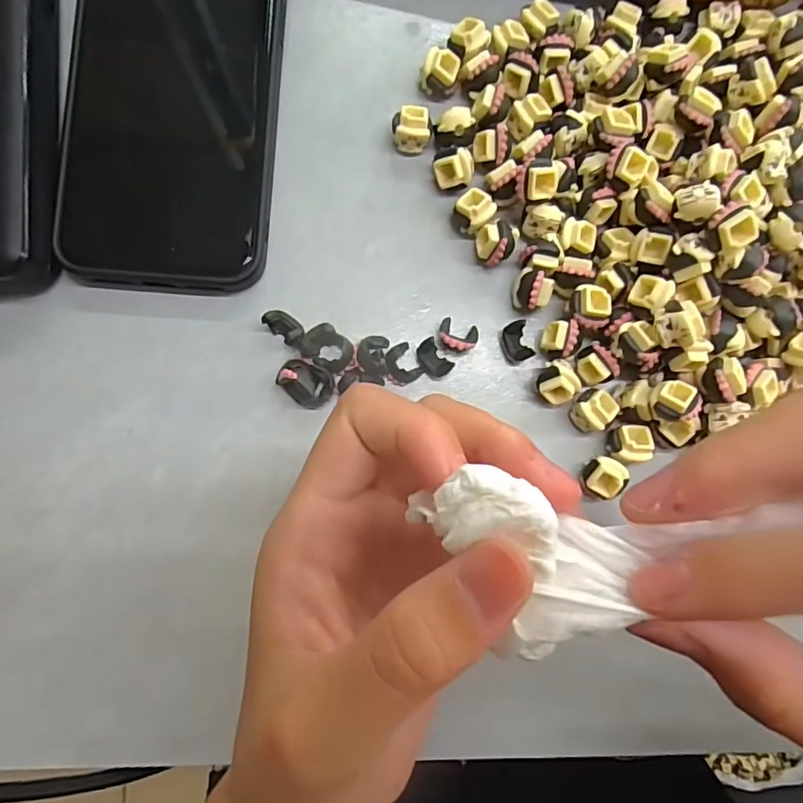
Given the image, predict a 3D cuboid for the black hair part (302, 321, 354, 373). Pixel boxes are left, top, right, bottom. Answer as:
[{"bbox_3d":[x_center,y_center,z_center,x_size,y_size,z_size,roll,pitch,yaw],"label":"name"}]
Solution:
[{"bbox_3d":[-0.029,-0.021,0.207,0.020,0.006,0.016,34,83,1],"label":"black hair part"}]

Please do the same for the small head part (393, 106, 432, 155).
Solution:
[{"bbox_3d":[0.004,-0.111,0.216,0.016,0.012,0.015,0,84,-3],"label":"small head part"}]

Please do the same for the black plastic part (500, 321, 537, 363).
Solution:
[{"bbox_3d":[0.047,-0.024,0.214,0.013,0.006,0.016,-18,85,-5],"label":"black plastic part"}]

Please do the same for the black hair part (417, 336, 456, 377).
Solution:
[{"bbox_3d":[0.013,-0.017,0.210,0.010,0.008,0.016,-37,87,-6],"label":"black hair part"}]

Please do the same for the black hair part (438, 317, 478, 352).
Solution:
[{"bbox_3d":[0.023,-0.026,0.214,0.016,0.005,0.012,21,85,-2],"label":"black hair part"}]

